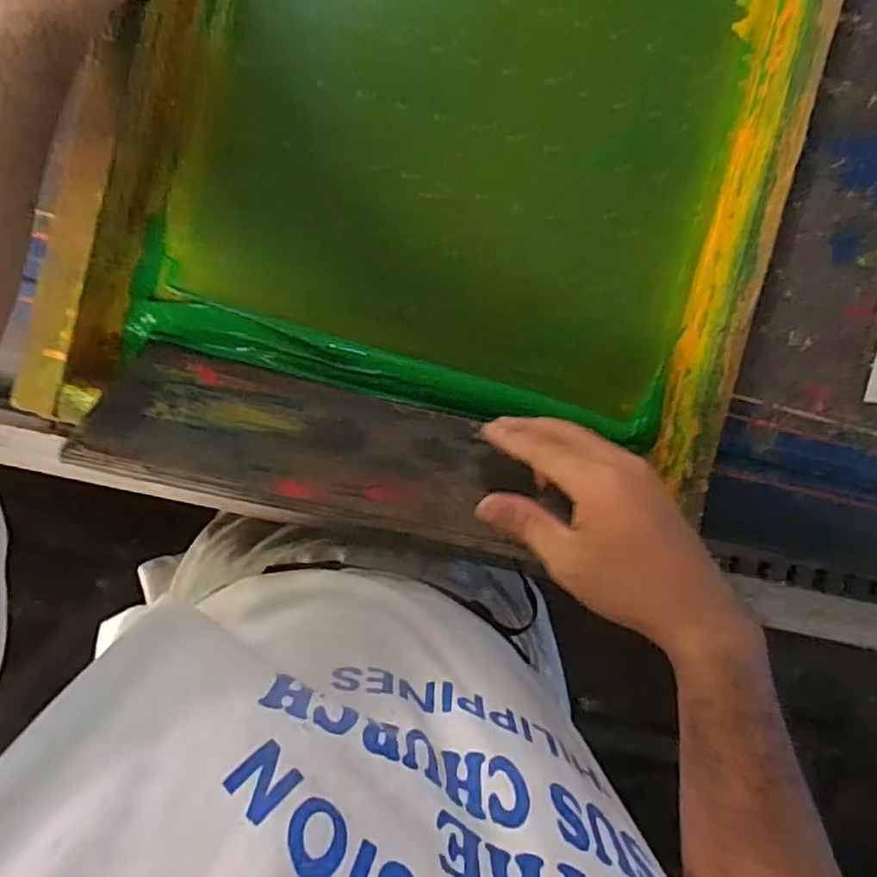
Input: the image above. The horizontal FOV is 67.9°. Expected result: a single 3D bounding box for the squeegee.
[{"bbox_3d":[-0.071,0.002,0.443,0.290,0.121,0.023,12,137,-7],"label":"squeegee"}]

